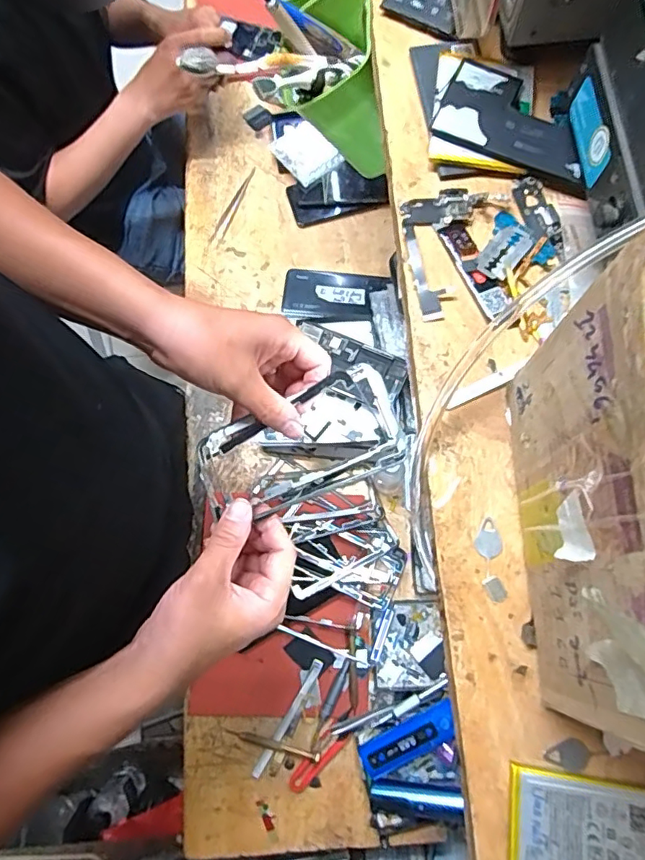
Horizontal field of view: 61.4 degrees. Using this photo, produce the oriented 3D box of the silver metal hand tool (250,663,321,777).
[{"bbox_3d":[-0.039,0.331,0.626,0.012,0.008,0.139,29,76,10],"label":"silver metal hand tool"}]

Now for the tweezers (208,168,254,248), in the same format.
[{"bbox_3d":[-0.139,-0.342,0.835,0.020,0.006,0.149,20,75,7],"label":"tweezers"}]

